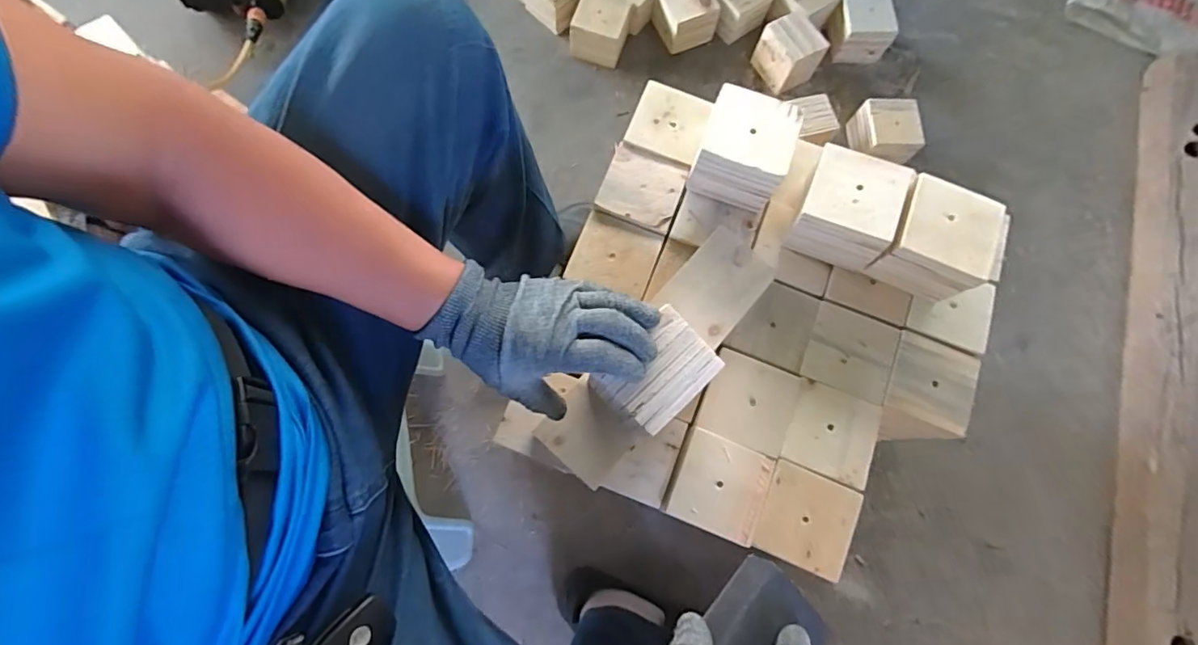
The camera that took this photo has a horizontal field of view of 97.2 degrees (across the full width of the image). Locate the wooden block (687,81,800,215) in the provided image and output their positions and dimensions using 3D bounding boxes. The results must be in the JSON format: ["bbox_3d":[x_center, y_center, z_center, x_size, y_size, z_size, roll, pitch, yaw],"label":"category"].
[{"bbox_3d":[0.156,-0.187,0.575,0.096,0.076,0.099,22,75,4],"label":"wooden block"}]

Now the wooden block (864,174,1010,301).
[{"bbox_3d":[0.350,-0.086,0.555,0.098,0.076,0.093,25,75,5],"label":"wooden block"}]

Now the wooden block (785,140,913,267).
[{"bbox_3d":[0.260,-0.123,0.564,0.094,0.074,0.097,21,75,4],"label":"wooden block"}]

